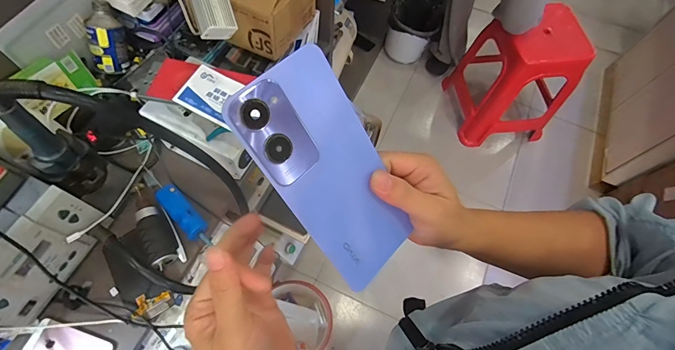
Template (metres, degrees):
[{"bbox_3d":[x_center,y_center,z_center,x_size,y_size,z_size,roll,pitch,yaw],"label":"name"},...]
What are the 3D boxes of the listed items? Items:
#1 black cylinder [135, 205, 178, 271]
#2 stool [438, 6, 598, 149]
[{"bbox_3d":[-0.299,0.100,0.578,0.041,0.033,0.102,-30,70,-16],"label":"black cylinder"},{"bbox_3d":[0.756,-0.418,1.499,0.391,0.518,0.388,-6,65,-6],"label":"stool"}]

